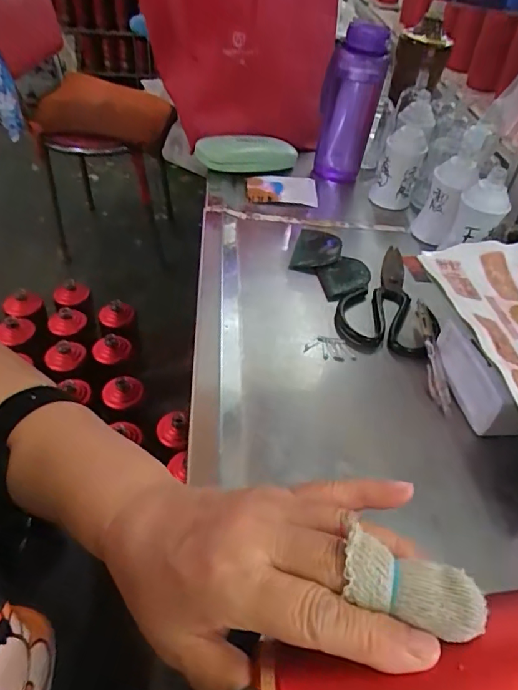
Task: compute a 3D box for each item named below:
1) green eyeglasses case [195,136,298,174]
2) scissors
[{"bbox_3d":[-0.013,-0.275,0.714,0.151,0.042,0.047,-14,47,-19],"label":"green eyeglasses case"},{"bbox_3d":[0.138,-0.060,0.552,0.099,0.017,0.191,8,44,3],"label":"scissors"}]

